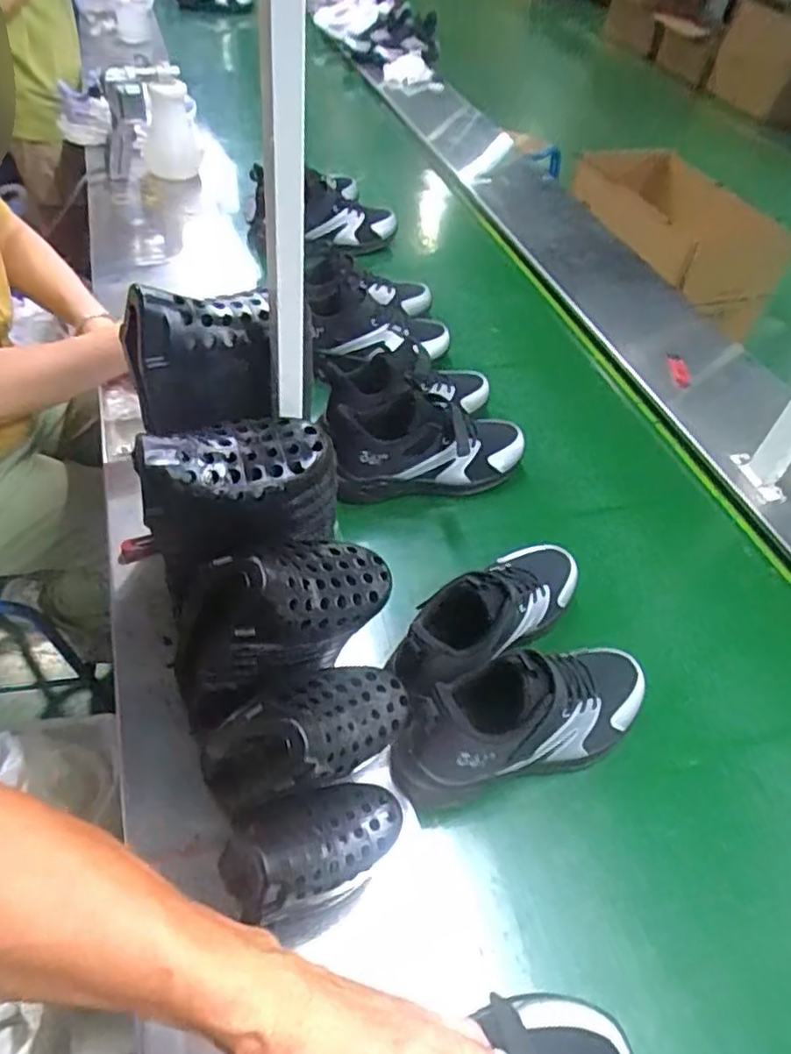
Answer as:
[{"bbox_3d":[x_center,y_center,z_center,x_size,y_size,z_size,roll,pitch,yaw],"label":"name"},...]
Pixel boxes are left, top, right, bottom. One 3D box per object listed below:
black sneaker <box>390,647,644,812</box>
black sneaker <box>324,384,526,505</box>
[{"bbox_3d":[0.132,0.169,0.619,0.263,0.141,0.084,-10,48,-27],"label":"black sneaker"},{"bbox_3d":[0.043,-0.107,0.870,0.261,0.133,0.101,-2,49,-9],"label":"black sneaker"}]

